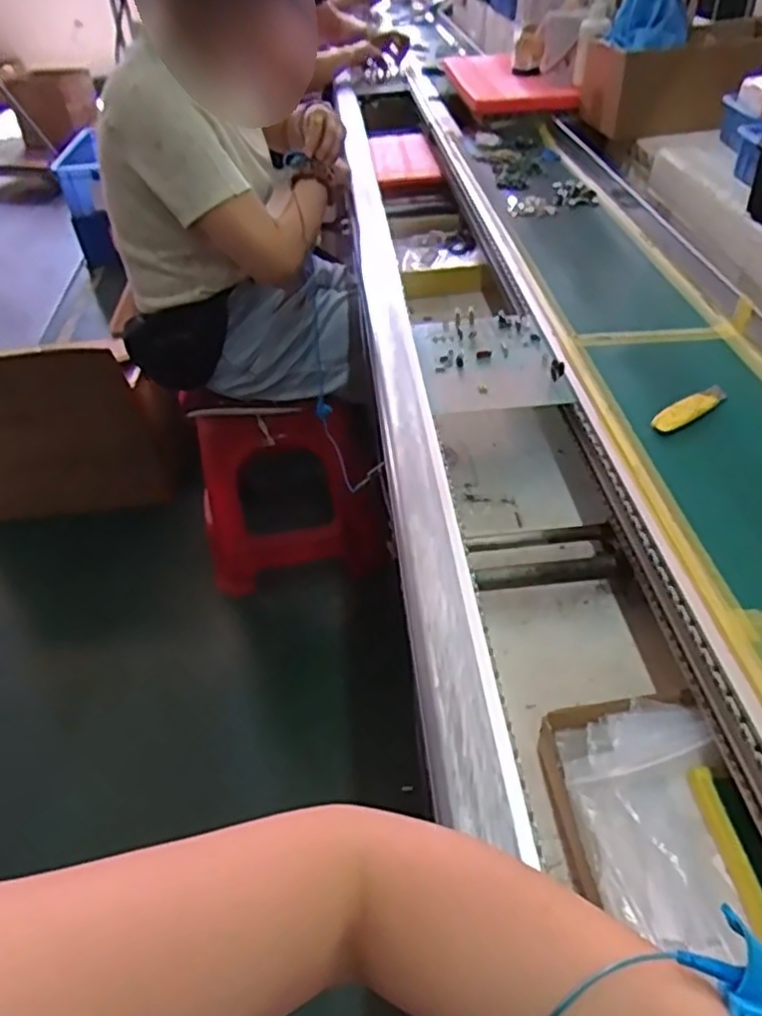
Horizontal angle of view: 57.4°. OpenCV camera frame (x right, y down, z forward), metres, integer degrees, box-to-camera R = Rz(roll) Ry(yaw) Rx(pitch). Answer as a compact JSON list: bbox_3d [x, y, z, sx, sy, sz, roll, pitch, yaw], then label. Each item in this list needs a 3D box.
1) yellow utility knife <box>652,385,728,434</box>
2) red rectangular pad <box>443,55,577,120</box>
[{"bbox_3d":[0.293,-0.095,0.653,0.104,0.013,0.022,-30,47,-25],"label":"yellow utility knife"},{"bbox_3d":[0.257,-0.887,1.443,0.196,0.032,0.376,-9,47,-1],"label":"red rectangular pad"}]

